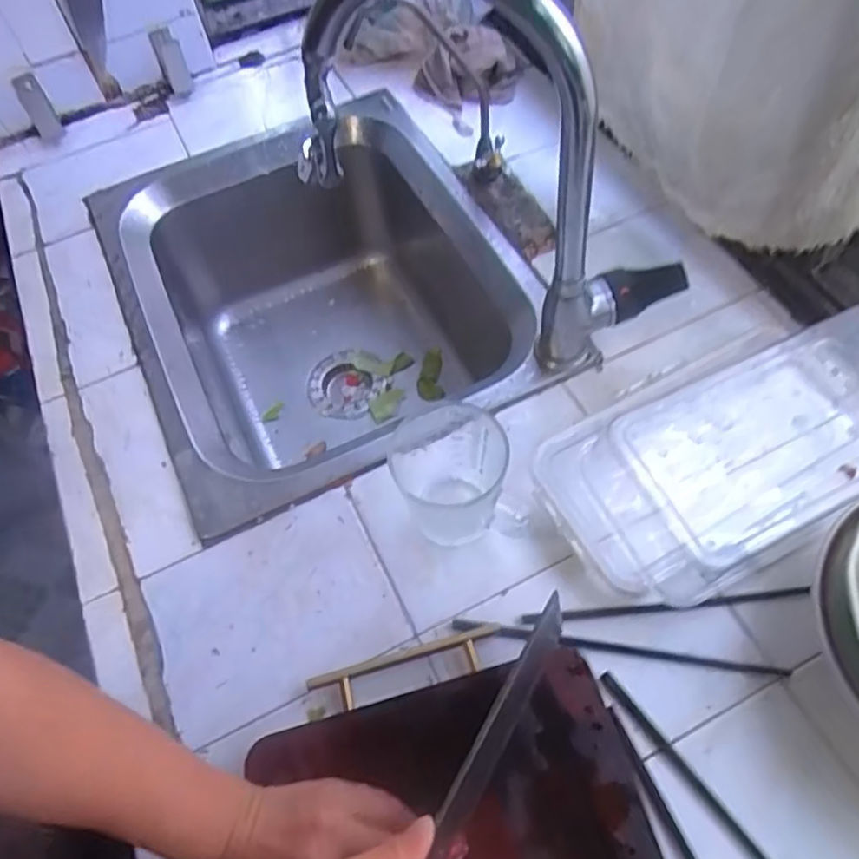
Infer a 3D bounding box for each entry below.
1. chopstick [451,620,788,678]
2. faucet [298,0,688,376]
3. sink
[{"bbox_3d":[0.140,0.162,0.508,0.244,0.010,0.011,7,60,8],"label":"chopstick"},{"bbox_3d":[0.048,-0.186,0.522,0.312,0.329,0.069,11,61,11],"label":"faucet"},{"bbox_3d":[-0.102,-0.107,0.825,0.411,0.271,0.470,-25,60,-10],"label":"sink"}]

